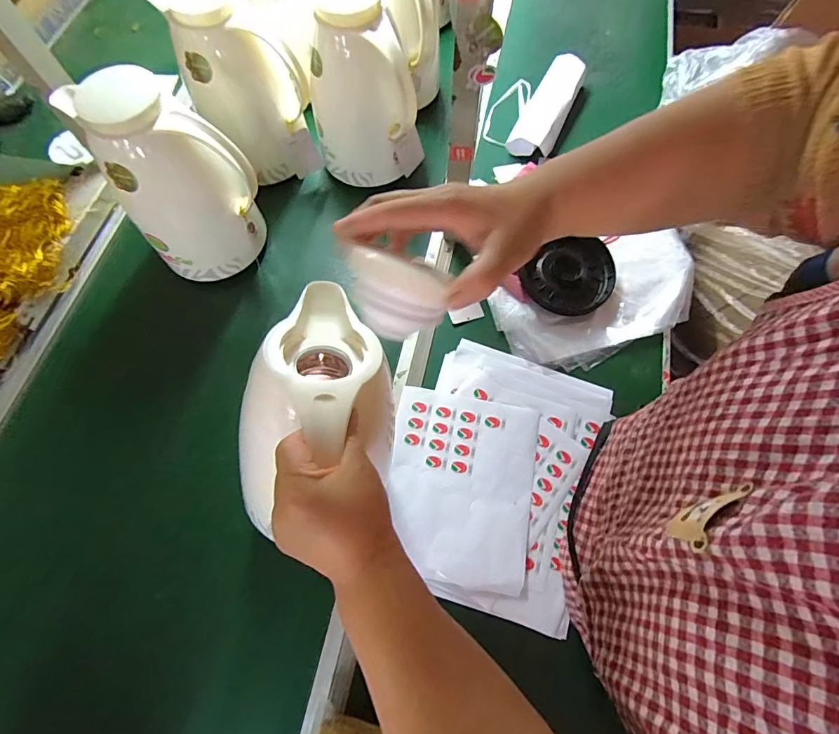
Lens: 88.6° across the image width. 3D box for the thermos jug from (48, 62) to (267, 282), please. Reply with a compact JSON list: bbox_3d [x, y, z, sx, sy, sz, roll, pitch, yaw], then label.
[{"bbox_3d":[-0.321,-0.246,0.562,0.151,0.251,0.157,-40,72,-14],"label":"thermos jug"}]

